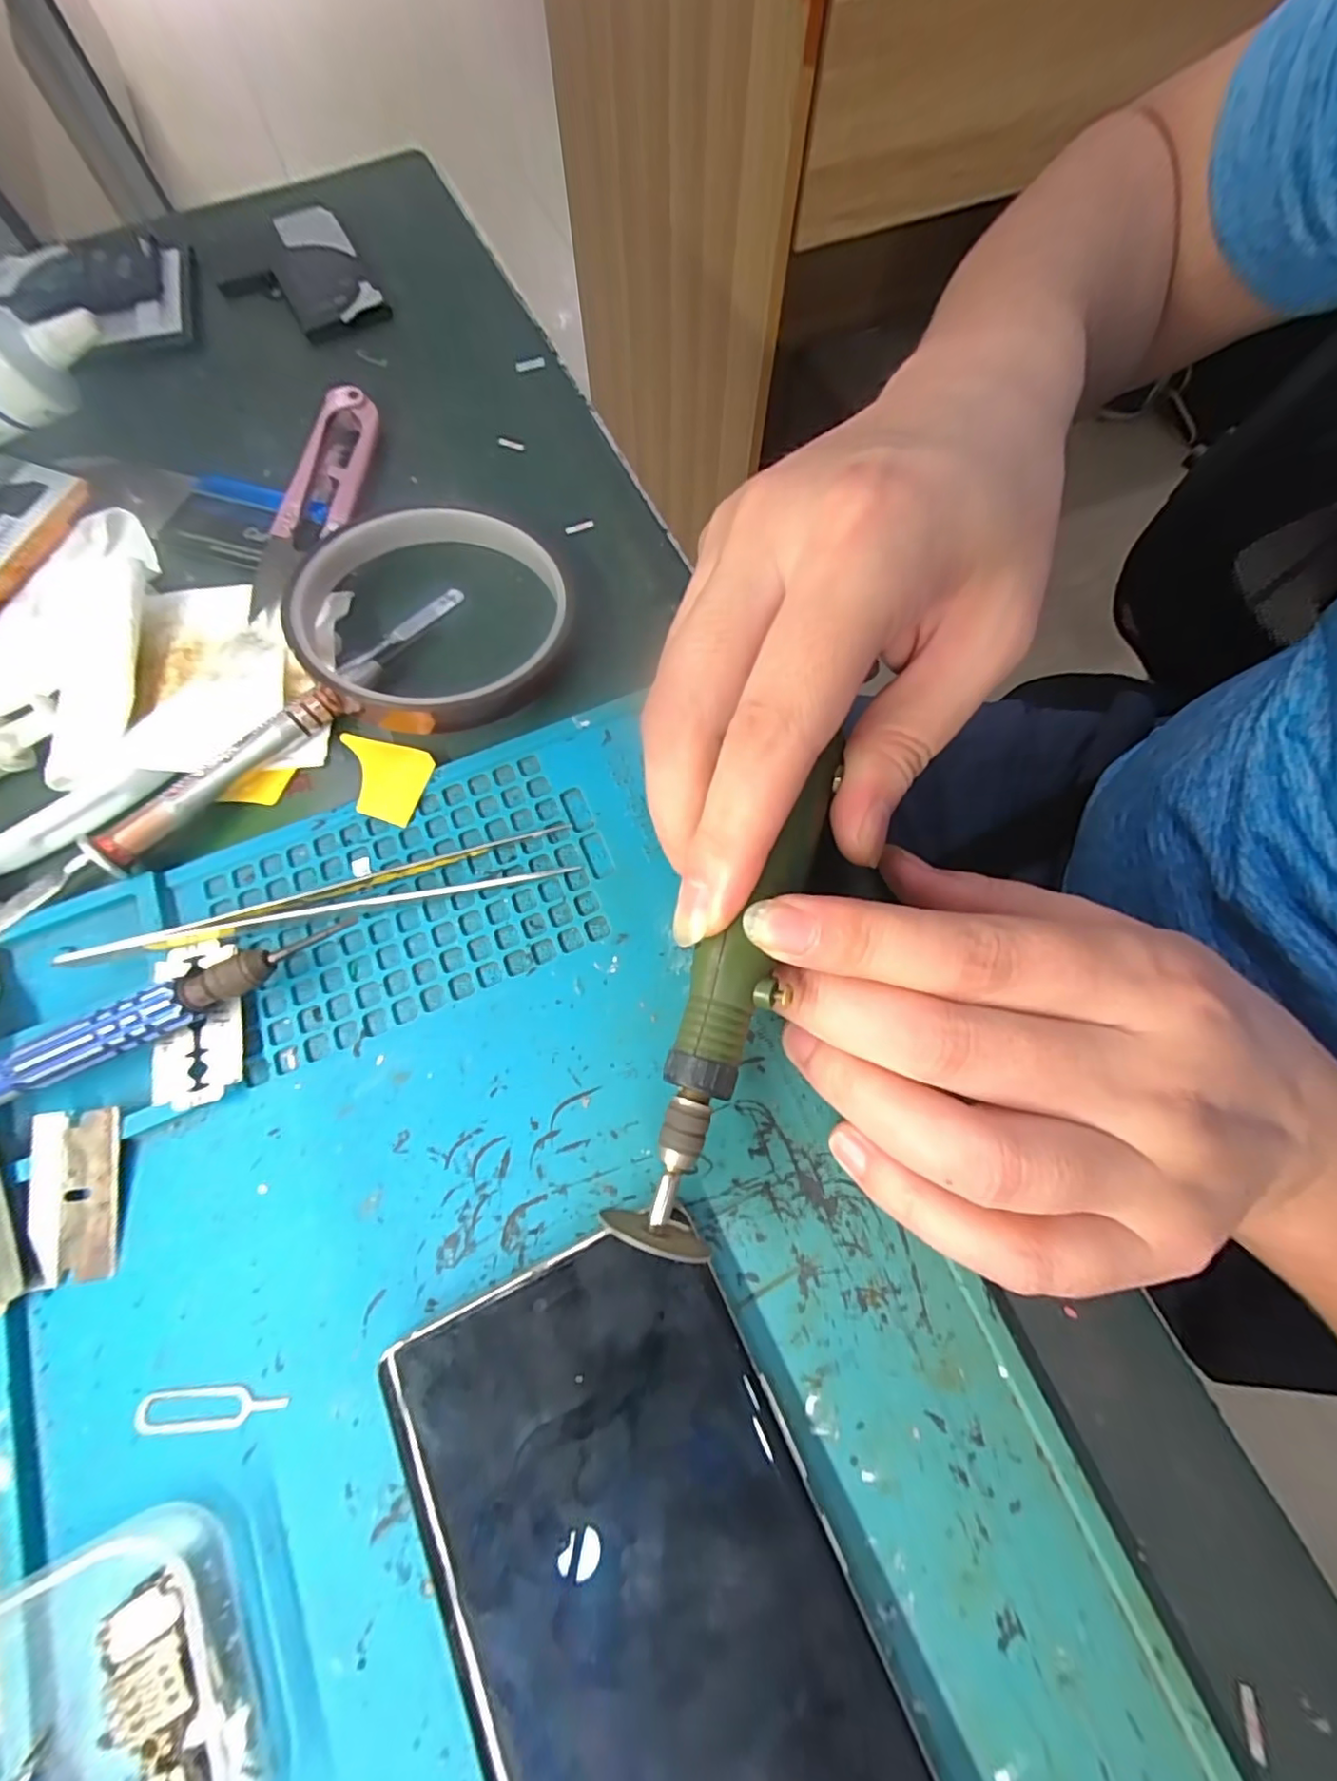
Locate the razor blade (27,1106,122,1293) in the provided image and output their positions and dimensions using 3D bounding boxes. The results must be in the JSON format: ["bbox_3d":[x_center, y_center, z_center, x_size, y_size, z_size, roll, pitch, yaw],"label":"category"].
[{"bbox_3d":[-0.144,0.073,0.140,0.020,0.004,0.038,-7,80,-4],"label":"razor blade"}]

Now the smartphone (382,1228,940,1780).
[{"bbox_3d":[0.004,0.156,0.111,0.074,0.012,0.160,-24,73,-8],"label":"smartphone"}]

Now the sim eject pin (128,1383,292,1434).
[{"bbox_3d":[-0.102,0.116,0.130,0.033,0.004,0.008,-5,62,-1],"label":"sim eject pin"}]

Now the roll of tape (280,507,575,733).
[{"bbox_3d":[-0.072,-0.087,0.185,0.084,0.019,0.091,0,72,0],"label":"roll of tape"}]

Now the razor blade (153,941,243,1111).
[{"bbox_3d":[-0.124,0.035,0.153,0.021,0.004,0.042,-15,73,-9],"label":"razor blade"}]

